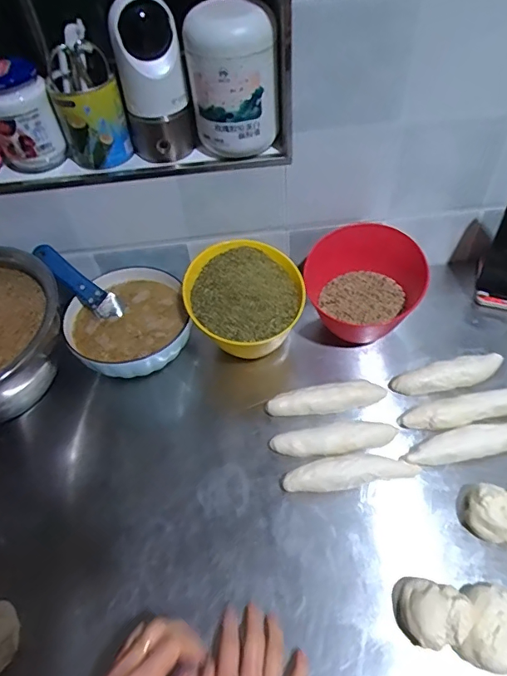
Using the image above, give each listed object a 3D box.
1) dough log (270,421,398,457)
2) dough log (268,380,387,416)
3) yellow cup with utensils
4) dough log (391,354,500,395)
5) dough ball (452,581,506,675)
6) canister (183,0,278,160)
[{"bbox_3d":[0.102,0.128,0.603,0.153,0.037,0.032,-5,52,1],"label":"dough log"},{"bbox_3d":[0.098,0.085,0.646,0.156,0.036,0.049,-10,52,-3],"label":"dough log"},{"bbox_3d":[-0.211,-0.296,0.611,0.080,0.132,0.088,-23,54,-12],"label":"yellow cup with utensils"},{"bbox_3d":[0.261,0.051,0.647,0.143,0.039,0.032,-9,52,-2],"label":"dough log"},{"bbox_3d":[0.234,0.280,0.469,0.066,0.040,0.075,8,54,11],"label":"dough ball"},{"bbox_3d":[-0.028,-0.311,0.591,0.084,0.160,0.085,-27,55,-15],"label":"canister"}]

